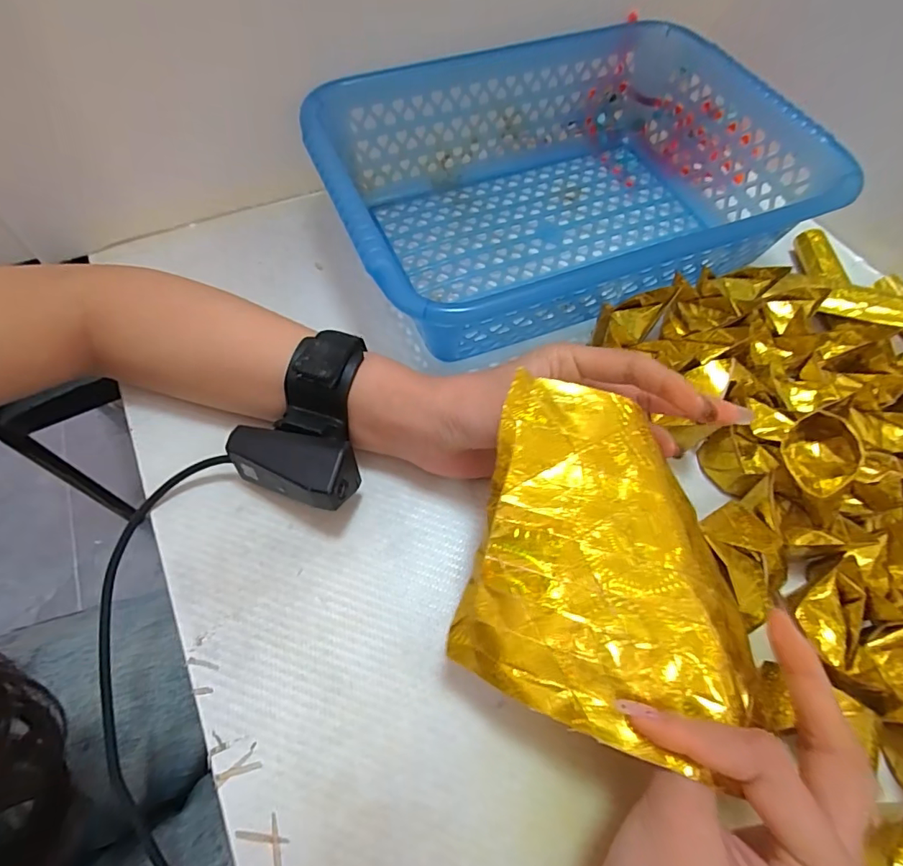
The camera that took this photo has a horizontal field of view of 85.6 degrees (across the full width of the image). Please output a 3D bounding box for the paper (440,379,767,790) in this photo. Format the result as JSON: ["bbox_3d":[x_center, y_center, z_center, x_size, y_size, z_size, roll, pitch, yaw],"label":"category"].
[{"bbox_3d":[0.067,0.052,0.201,0.110,0.013,0.133,13,80,10],"label":"paper"}]

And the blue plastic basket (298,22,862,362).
[{"bbox_3d":[0.080,-0.179,0.362,0.330,0.082,0.234,-20,64,-13],"label":"blue plastic basket"}]

